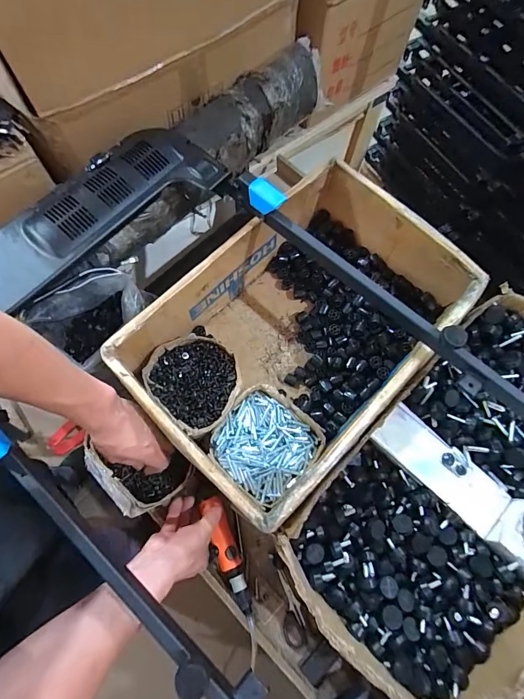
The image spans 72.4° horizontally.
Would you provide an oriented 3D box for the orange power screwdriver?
[{"bbox_3d":[-0.062,0.340,0.592,0.044,0.033,0.180,-21,72,-8],"label":"orange power screwdriver"}]

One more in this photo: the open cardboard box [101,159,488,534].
[{"bbox_3d":[0.067,-0.020,0.624,0.353,0.184,0.516,44,76,12],"label":"open cardboard box"}]

